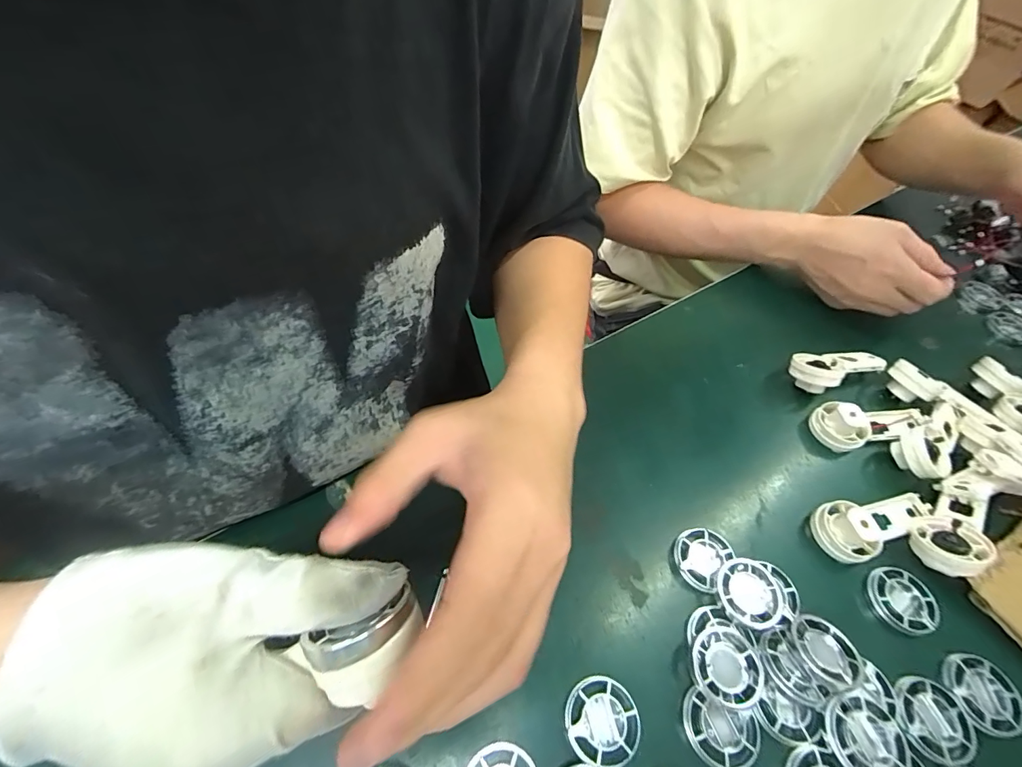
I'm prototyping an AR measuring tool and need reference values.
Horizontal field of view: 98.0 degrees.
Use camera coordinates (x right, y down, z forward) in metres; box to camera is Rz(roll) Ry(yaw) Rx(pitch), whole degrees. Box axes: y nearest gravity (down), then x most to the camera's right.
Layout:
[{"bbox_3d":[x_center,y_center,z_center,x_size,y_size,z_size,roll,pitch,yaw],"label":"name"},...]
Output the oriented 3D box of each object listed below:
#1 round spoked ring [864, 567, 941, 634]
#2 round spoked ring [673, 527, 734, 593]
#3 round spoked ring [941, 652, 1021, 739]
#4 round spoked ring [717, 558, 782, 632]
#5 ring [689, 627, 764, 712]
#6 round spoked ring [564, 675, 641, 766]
[{"bbox_3d":[0.251,0.138,0.285,0.036,0.008,0.038,3,55,-4],"label":"round spoked ring"},{"bbox_3d":[0.124,0.113,0.291,0.032,0.010,0.039,40,61,20],"label":"round spoked ring"},{"bbox_3d":[0.272,0.178,0.256,0.036,0.004,0.039,3,55,-4],"label":"round spoked ring"},{"bbox_3d":[0.146,0.129,0.272,0.038,0.007,0.040,3,55,-4],"label":"round spoked ring"},{"bbox_3d":[0.120,0.159,0.250,0.037,0.012,0.039,3,55,-4],"label":"ring"},{"bbox_3d":[0.049,0.177,0.233,0.039,0.004,0.038,3,55,-4],"label":"round spoked ring"}]

